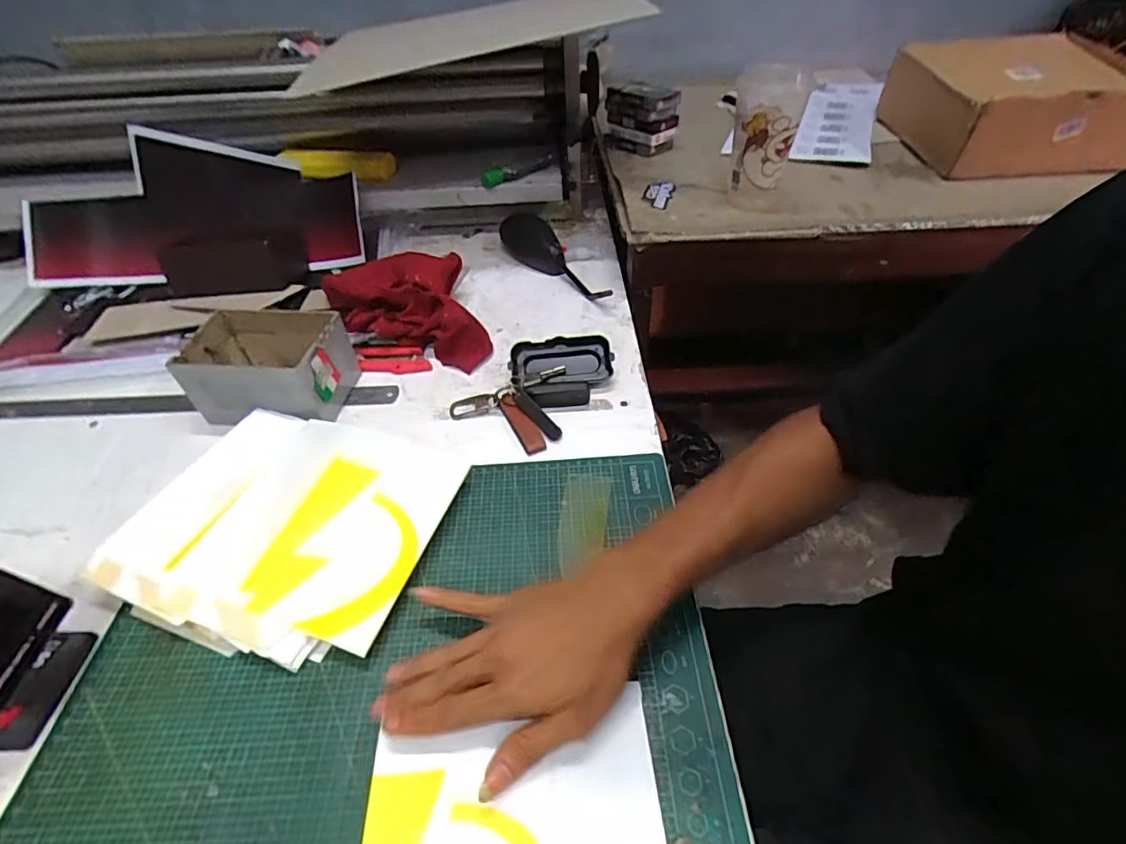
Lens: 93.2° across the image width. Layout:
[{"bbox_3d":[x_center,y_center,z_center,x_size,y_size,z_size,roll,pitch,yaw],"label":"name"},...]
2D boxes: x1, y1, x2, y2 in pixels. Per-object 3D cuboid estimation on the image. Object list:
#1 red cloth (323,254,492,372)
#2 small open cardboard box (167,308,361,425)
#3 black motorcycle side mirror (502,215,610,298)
[{"bbox_3d":[-0.192,-0.134,0.644,0.173,0.072,0.187,-16,46,-13],"label":"red cloth"},{"bbox_3d":[-0.314,-0.058,0.572,0.151,0.082,0.113,0,44,3],"label":"small open cardboard box"},{"bbox_3d":[-0.024,-0.233,0.765,0.073,0.031,0.276,-16,46,-13],"label":"black motorcycle side mirror"}]

